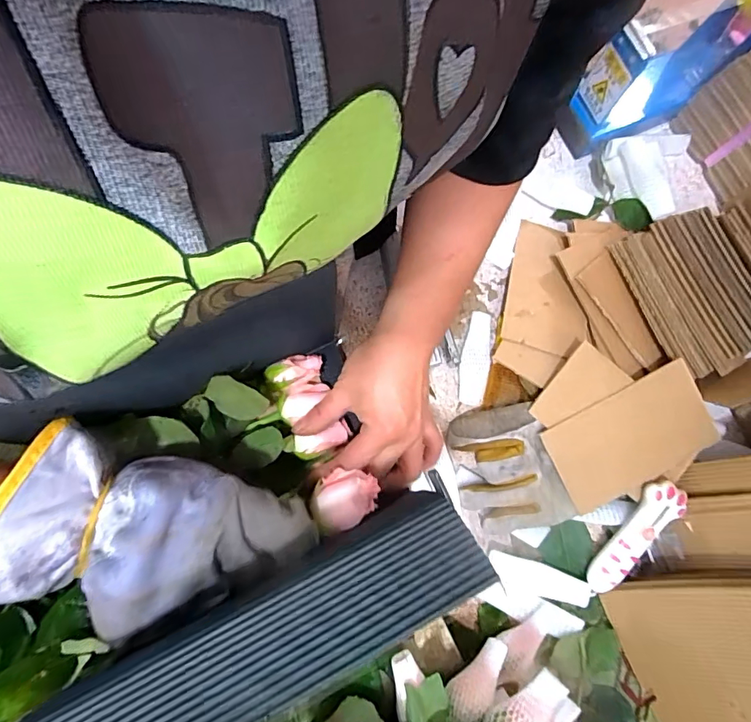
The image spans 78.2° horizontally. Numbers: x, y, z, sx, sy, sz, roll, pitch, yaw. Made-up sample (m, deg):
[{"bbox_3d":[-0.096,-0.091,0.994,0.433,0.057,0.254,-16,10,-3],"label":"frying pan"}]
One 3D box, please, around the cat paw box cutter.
[{"bbox_3d":[0.219,0.150,0.391,0.032,0.009,0.109,35,96,6],"label":"cat paw box cutter"}]

